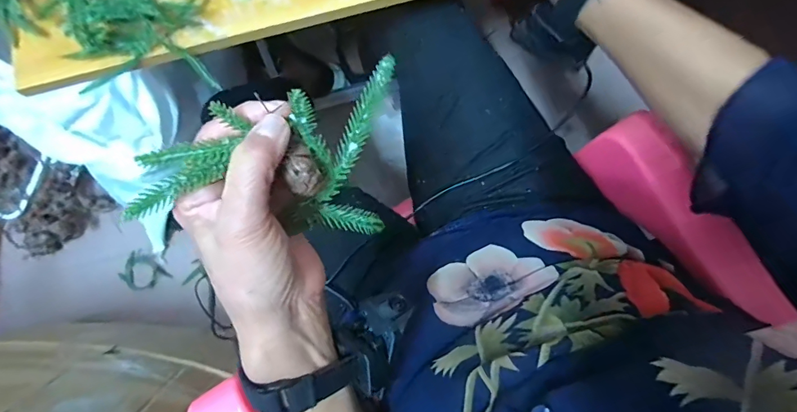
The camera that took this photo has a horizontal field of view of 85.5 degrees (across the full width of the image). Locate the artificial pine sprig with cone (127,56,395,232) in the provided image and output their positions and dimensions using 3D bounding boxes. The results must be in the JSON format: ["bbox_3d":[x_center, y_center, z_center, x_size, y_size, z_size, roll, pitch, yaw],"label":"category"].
[{"bbox_3d":[-0.057,-0.012,0.241,0.145,0.092,0.063,-26,77,-5],"label":"artificial pine sprig with cone"}]

